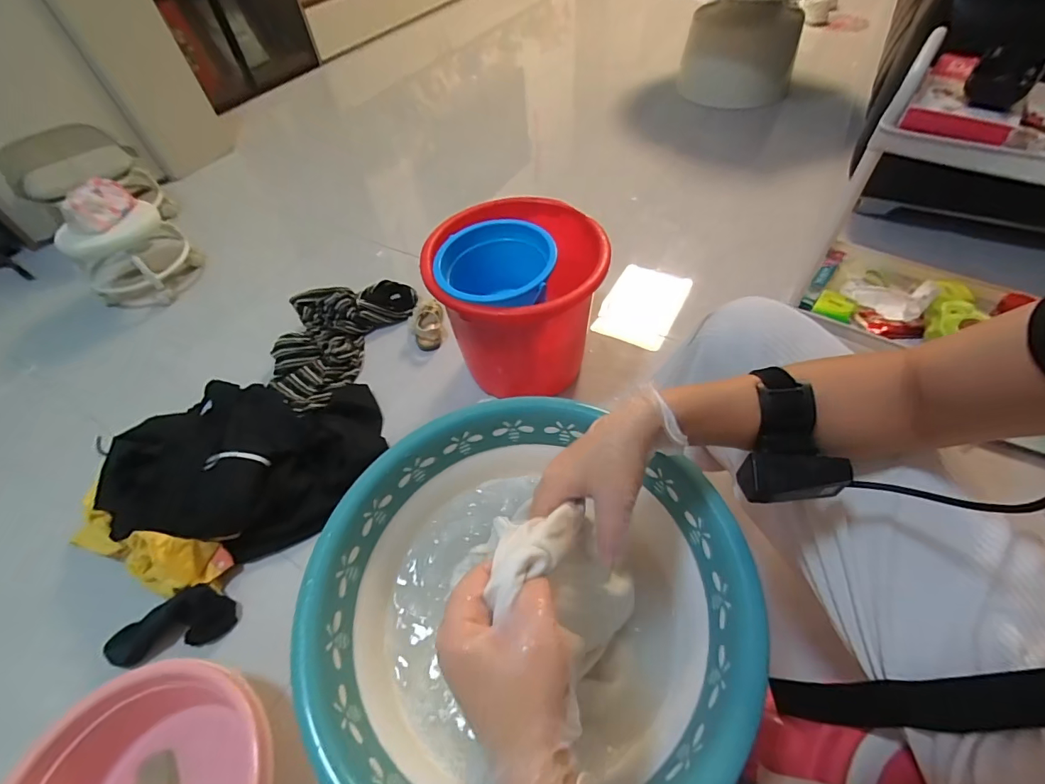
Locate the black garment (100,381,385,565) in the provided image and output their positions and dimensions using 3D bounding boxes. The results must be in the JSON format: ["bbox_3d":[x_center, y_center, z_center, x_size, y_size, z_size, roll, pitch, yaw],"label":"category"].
[{"bbox_3d":[-0.500,0.109,0.854,0.412,0.129,0.346,-3,52,3],"label":"black garment"}]

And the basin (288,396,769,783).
[{"bbox_3d":[-0.006,0.194,0.432,0.350,0.133,0.346,-2,52,3],"label":"basin"}]

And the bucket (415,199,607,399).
[{"bbox_3d":[0.013,-0.166,0.906,0.284,0.317,0.331,28,60,24],"label":"bucket"}]

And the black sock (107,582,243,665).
[{"bbox_3d":[-0.558,0.374,0.726,0.177,0.039,0.081,-21,53,-10],"label":"black sock"}]

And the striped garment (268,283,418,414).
[{"bbox_3d":[-0.445,-0.147,1.081,0.233,0.066,0.402,22,58,21],"label":"striped garment"}]

